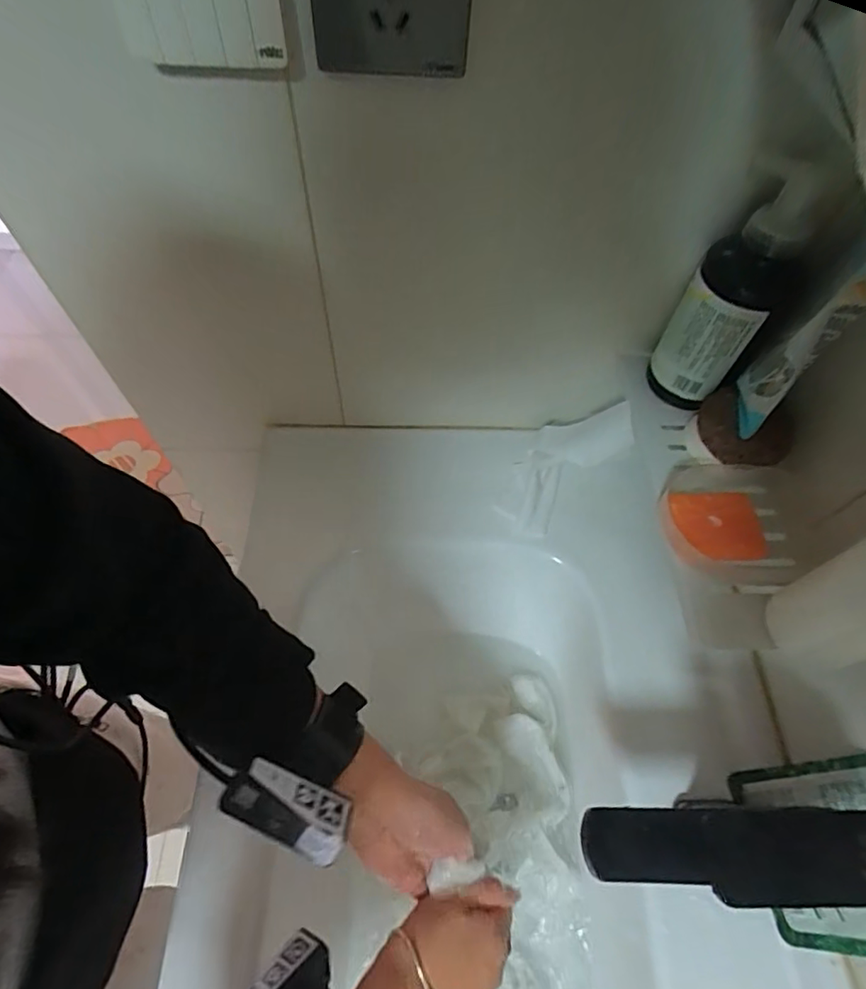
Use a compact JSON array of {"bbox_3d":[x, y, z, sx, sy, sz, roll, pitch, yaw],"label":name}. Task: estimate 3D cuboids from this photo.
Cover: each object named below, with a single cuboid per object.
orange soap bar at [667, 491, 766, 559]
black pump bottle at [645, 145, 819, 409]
[{"bbox_3d":[0.218,0.023,0.407,0.065,0.012,0.056,-4,61,-5],"label":"orange soap bar"},{"bbox_3d":[0.233,-0.146,0.418,0.074,0.181,0.056,31,64,15],"label":"black pump bottle"}]

